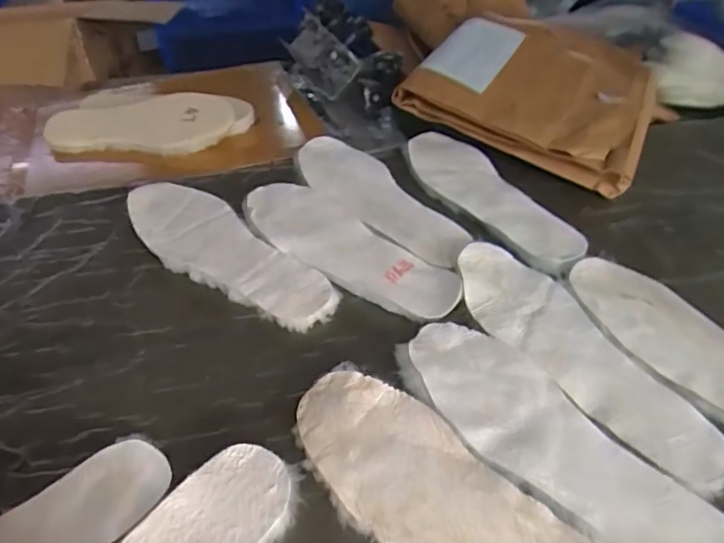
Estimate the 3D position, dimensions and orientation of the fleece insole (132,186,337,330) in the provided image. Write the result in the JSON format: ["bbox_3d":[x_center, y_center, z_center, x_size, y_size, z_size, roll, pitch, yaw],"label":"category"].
[{"bbox_3d":[-0.142,-0.024,0.532,0.273,0.011,0.088,31,52,30],"label":"fleece insole"}]

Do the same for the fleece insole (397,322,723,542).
[{"bbox_3d":[0.131,0.118,0.372,0.090,0.007,0.257,-29,50,-27],"label":"fleece insole"}]

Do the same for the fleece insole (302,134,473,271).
[{"bbox_3d":[0.017,-0.087,0.604,0.090,0.014,0.265,-30,50,-28],"label":"fleece insole"}]

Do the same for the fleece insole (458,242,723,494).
[{"bbox_3d":[0.169,0.060,0.434,0.088,0.009,0.257,-19,46,-19],"label":"fleece insole"}]

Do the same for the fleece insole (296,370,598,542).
[{"bbox_3d":[0.057,0.148,0.336,0.251,0.009,0.088,31,52,30],"label":"fleece insole"}]

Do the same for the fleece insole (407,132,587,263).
[{"bbox_3d":[0.134,-0.092,0.593,0.082,0.010,0.260,-22,47,-21],"label":"fleece insole"}]

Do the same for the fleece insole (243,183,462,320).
[{"bbox_3d":[-0.021,-0.028,0.533,0.259,0.009,0.085,32,52,31],"label":"fleece insole"}]

